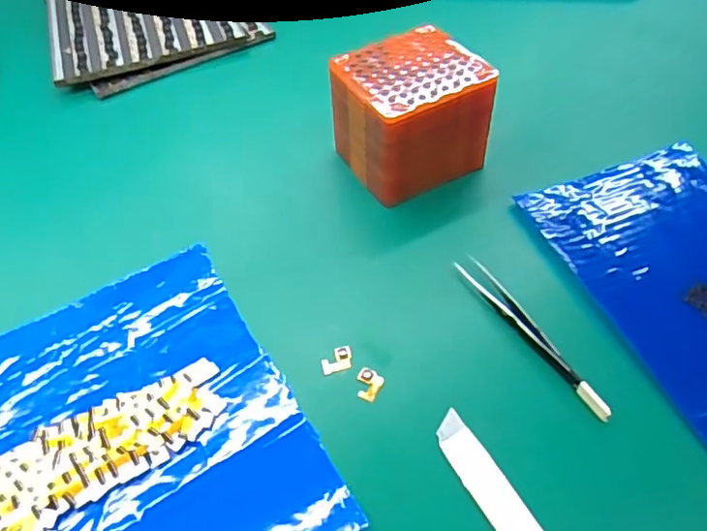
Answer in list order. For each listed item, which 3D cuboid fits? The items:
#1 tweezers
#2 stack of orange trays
[{"bbox_3d":[0.102,0.037,0.350,0.014,0.006,0.128,-24,52,-14],"label":"tweezers"},{"bbox_3d":[0.040,-0.108,0.434,0.094,0.079,0.086,-27,53,-16],"label":"stack of orange trays"}]

